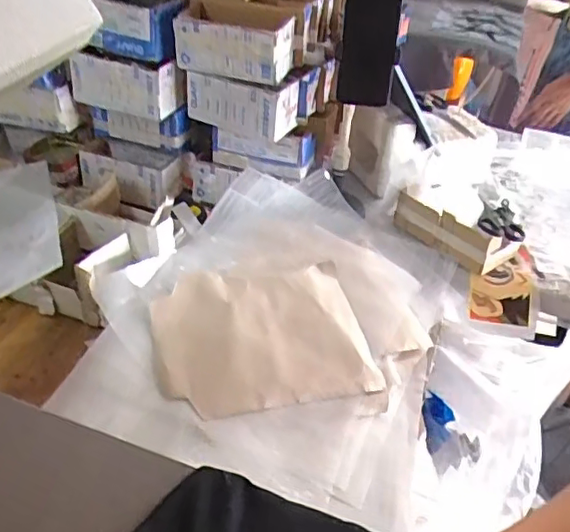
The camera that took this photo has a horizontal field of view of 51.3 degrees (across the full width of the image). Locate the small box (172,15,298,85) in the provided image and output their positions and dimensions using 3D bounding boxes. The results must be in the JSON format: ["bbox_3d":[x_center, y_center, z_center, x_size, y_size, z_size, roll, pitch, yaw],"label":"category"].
[{"bbox_3d":[-0.071,-0.317,0.850,0.155,0.075,0.081,17,39,14],"label":"small box"}]

